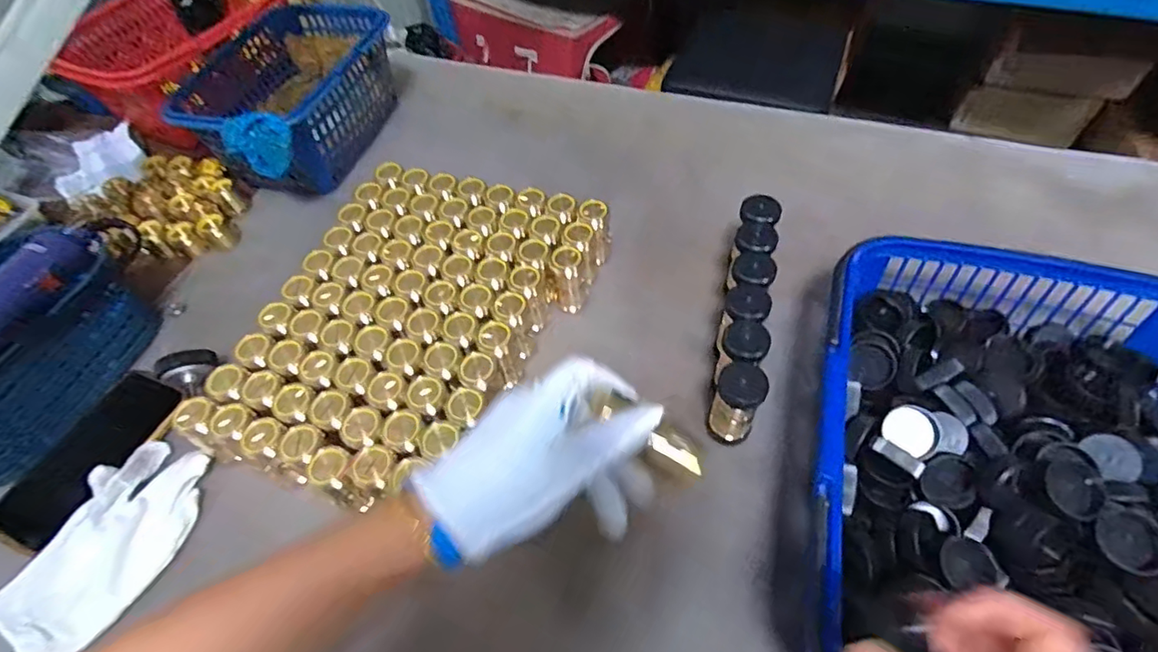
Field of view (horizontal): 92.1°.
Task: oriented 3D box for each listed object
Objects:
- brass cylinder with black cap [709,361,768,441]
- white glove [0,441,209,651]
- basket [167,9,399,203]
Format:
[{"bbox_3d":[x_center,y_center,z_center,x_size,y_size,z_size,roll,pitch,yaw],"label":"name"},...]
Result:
[{"bbox_3d":[0.121,0.057,0.428,0.034,0.078,0.031,26,60,19],"label":"brass cylinder with black cap"},{"bbox_3d":[-0.353,0.166,0.416,0.086,0.024,0.159,20,58,16],"label":"white glove"},{"bbox_3d":[-0.353,-0.279,0.675,0.210,0.108,0.273,15,57,13],"label":"basket"}]

